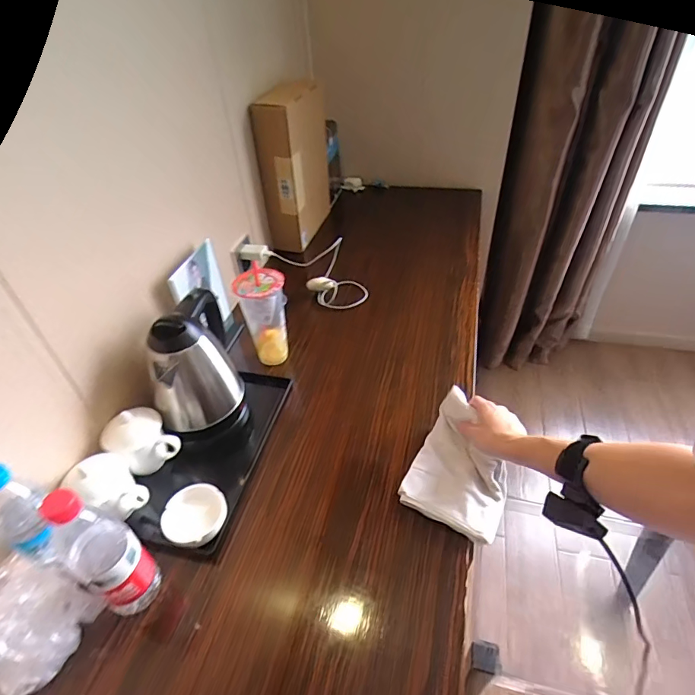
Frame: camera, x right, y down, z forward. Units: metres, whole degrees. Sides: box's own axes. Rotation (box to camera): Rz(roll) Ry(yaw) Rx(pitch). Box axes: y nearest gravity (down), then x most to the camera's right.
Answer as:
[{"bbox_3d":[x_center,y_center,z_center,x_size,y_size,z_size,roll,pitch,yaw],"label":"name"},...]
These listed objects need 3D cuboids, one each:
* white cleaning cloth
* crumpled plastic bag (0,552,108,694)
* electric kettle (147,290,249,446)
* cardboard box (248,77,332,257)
[{"bbox_3d":[0.175,0.167,0.659,0.138,0.064,0.184,20,47,25],"label":"white cleaning cloth"},{"bbox_3d":[-0.361,0.313,0.495,0.097,0.100,0.112,13,44,19],"label":"crumpled plastic bag"},{"bbox_3d":[-0.249,0.033,0.732,0.119,0.217,0.162,-14,42,-10],"label":"electric kettle"},{"bbox_3d":[-0.127,-0.480,1.149,0.107,0.359,0.274,6,43,12],"label":"cardboard box"}]

